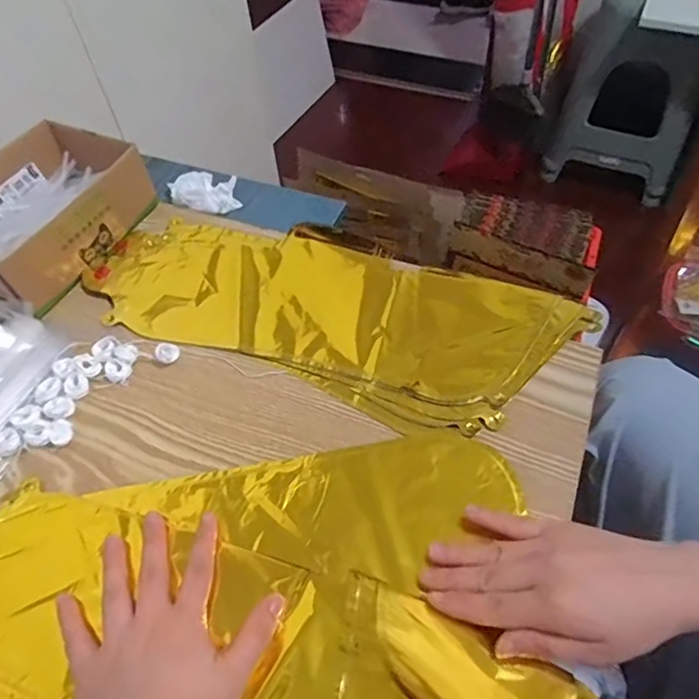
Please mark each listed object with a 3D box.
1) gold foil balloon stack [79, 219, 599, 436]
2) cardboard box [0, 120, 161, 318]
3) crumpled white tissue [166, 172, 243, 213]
[{"bbox_3d":[-0.023,-0.042,0.495,0.408,0.013,0.168,18,56,16],"label":"gold foil balloon stack"},{"bbox_3d":[-0.300,-0.134,0.544,0.146,0.059,0.183,21,57,18],"label":"cardboard box"},{"bbox_3d":[-0.155,-0.168,0.607,0.070,0.032,0.066,-20,55,-11],"label":"crumpled white tissue"}]

